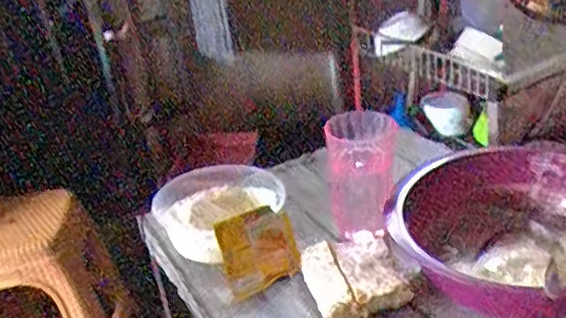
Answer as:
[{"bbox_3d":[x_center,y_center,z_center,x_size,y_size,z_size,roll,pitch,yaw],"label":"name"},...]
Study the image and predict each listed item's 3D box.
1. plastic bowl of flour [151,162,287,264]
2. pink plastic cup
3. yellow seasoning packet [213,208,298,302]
[{"bbox_3d":[-0.068,0.061,0.675,0.136,0.063,0.140,-8,29,4],"label":"plastic bowl of flour"},{"bbox_3d":[0.084,0.014,0.626,0.070,0.118,0.059,-4,27,7],"label":"pink plastic cup"},{"bbox_3d":[-0.023,0.093,0.601,0.076,0.079,0.006,-15,-12,-19],"label":"yellow seasoning packet"}]

